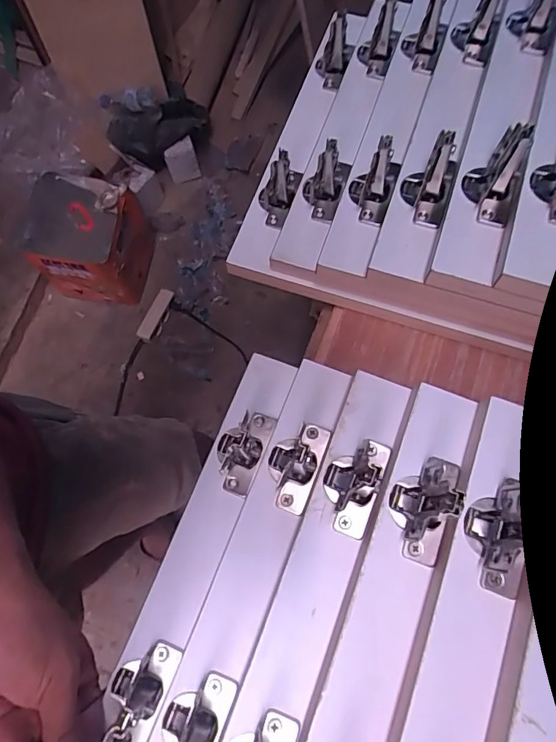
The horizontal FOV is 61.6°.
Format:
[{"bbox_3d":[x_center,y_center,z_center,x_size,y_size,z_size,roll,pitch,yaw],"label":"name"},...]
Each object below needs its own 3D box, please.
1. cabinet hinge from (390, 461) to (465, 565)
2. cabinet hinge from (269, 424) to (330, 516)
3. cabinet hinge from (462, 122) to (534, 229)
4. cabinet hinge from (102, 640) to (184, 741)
[{"bbox_3d":[0.091,0.085,0.289,0.038,0.027,0.060,28,76,11],"label":"cabinet hinge"},{"bbox_3d":[0.011,0.066,0.334,0.035,0.027,0.064,20,74,9],"label":"cabinet hinge"},{"bbox_3d":[0.157,-0.141,0.331,0.039,0.050,0.060,25,74,8],"label":"cabinet hinge"},{"bbox_3d":[-0.093,0.212,0.305,0.037,0.021,0.066,22,74,8],"label":"cabinet hinge"}]

